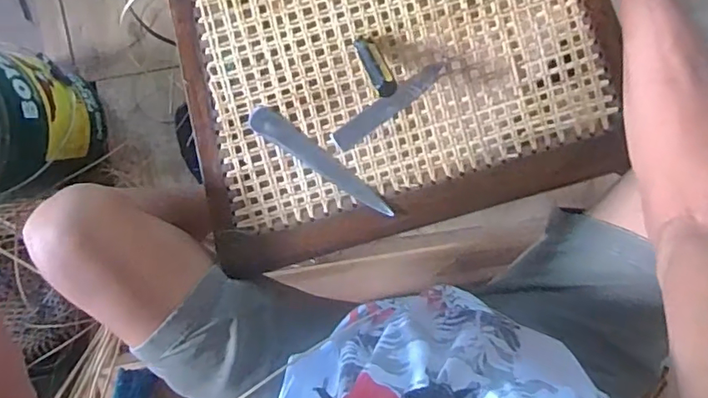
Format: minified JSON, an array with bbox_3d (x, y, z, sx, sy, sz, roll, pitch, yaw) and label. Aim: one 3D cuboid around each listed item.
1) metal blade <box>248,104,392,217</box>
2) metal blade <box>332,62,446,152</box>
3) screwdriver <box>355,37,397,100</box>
[{"bbox_3d":[-0.035,-0.041,0.561,0.181,0.014,0.027,34,95,1],"label":"metal blade"},{"bbox_3d":[0.037,-0.101,0.558,0.136,0.004,0.020,-37,90,5],"label":"metal blade"},{"bbox_3d":[0.020,-0.135,0.522,0.020,0.023,0.090,-27,57,7],"label":"screwdriver"}]

